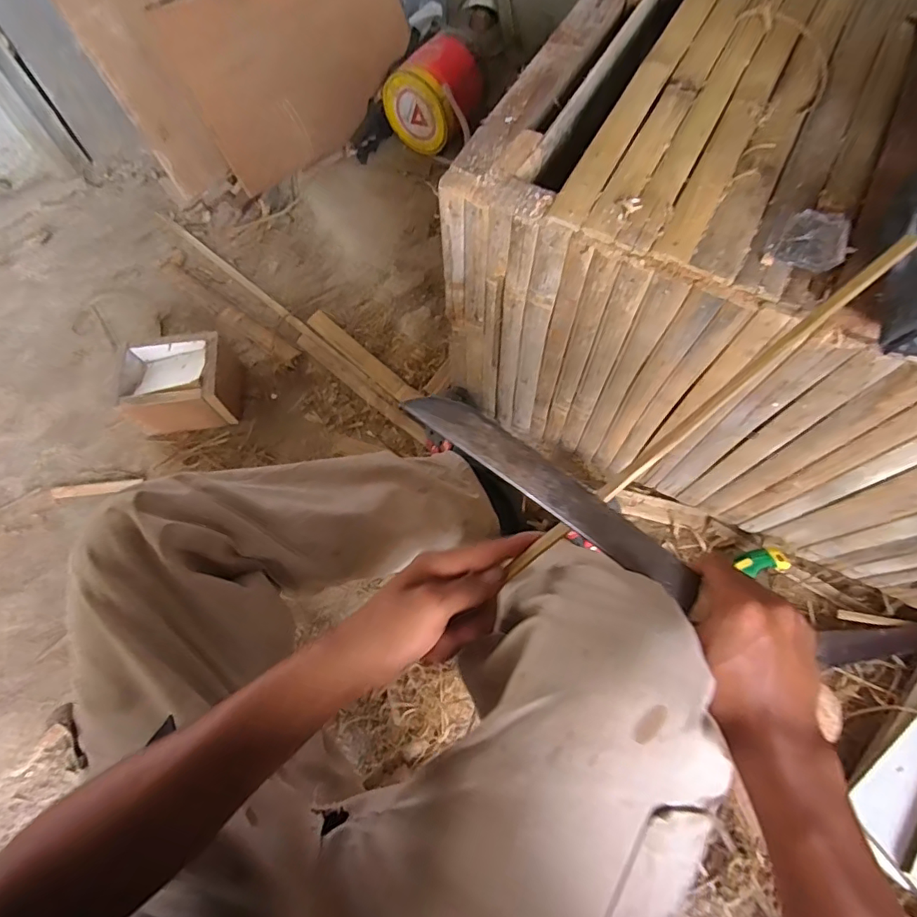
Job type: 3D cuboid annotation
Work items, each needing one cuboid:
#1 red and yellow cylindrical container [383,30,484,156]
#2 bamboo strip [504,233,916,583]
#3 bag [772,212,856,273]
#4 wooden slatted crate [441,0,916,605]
[{"bbox_3d":[-0.046,-0.718,1.009,0.166,0.155,0.130,33,71,11],"label":"red and yellow cylindrical container"},{"bbox_3d":[0.160,-0.029,0.333,0.325,0.011,0.010,-42,73,8],"label":"bamboo strip"},{"bbox_3d":[0.297,-0.179,0.420,0.050,0.018,0.050,30,71,9],"label":"bag"},{"bbox_3d":[0.415,-0.209,0.635,0.760,0.404,0.456,26,70,8],"label":"wooden slatted crate"}]

